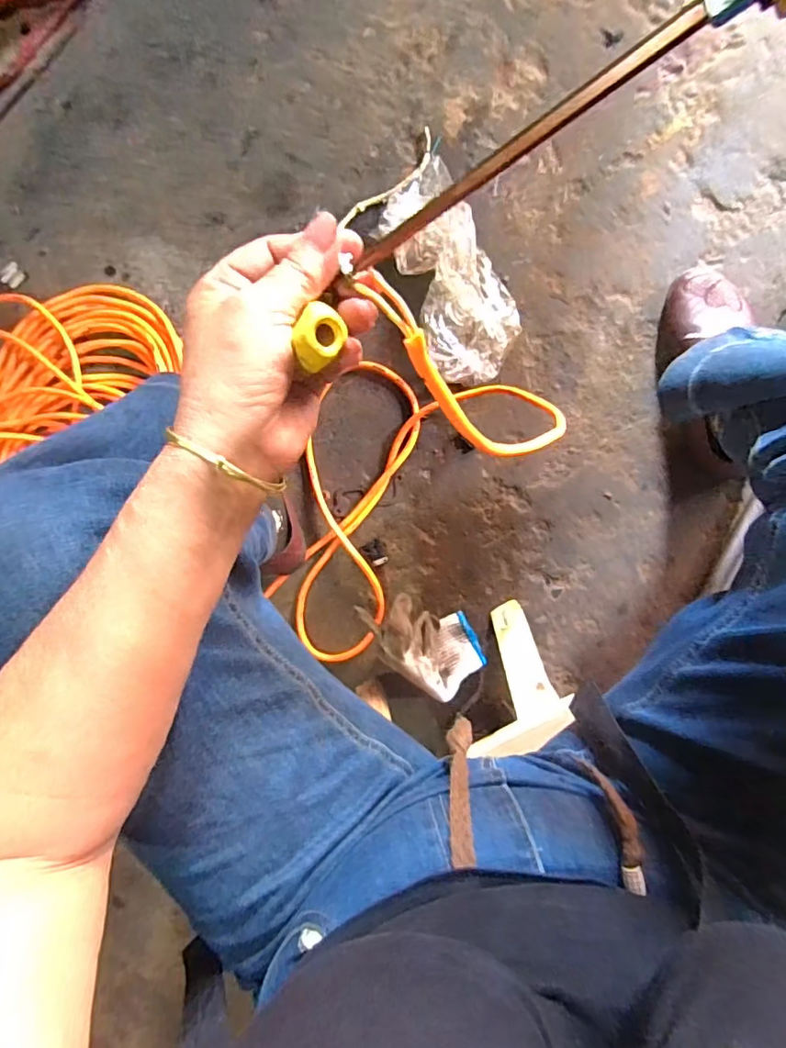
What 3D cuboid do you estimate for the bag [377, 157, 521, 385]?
[{"bbox_3d":[0.067,-0.294,0.634,0.108,0.035,0.249,-24,95,9],"label":"bag"}]

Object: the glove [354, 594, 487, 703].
[{"bbox_3d":[0.040,0.141,0.668,0.099,0.079,0.155,-41,93,10],"label":"glove"}]

